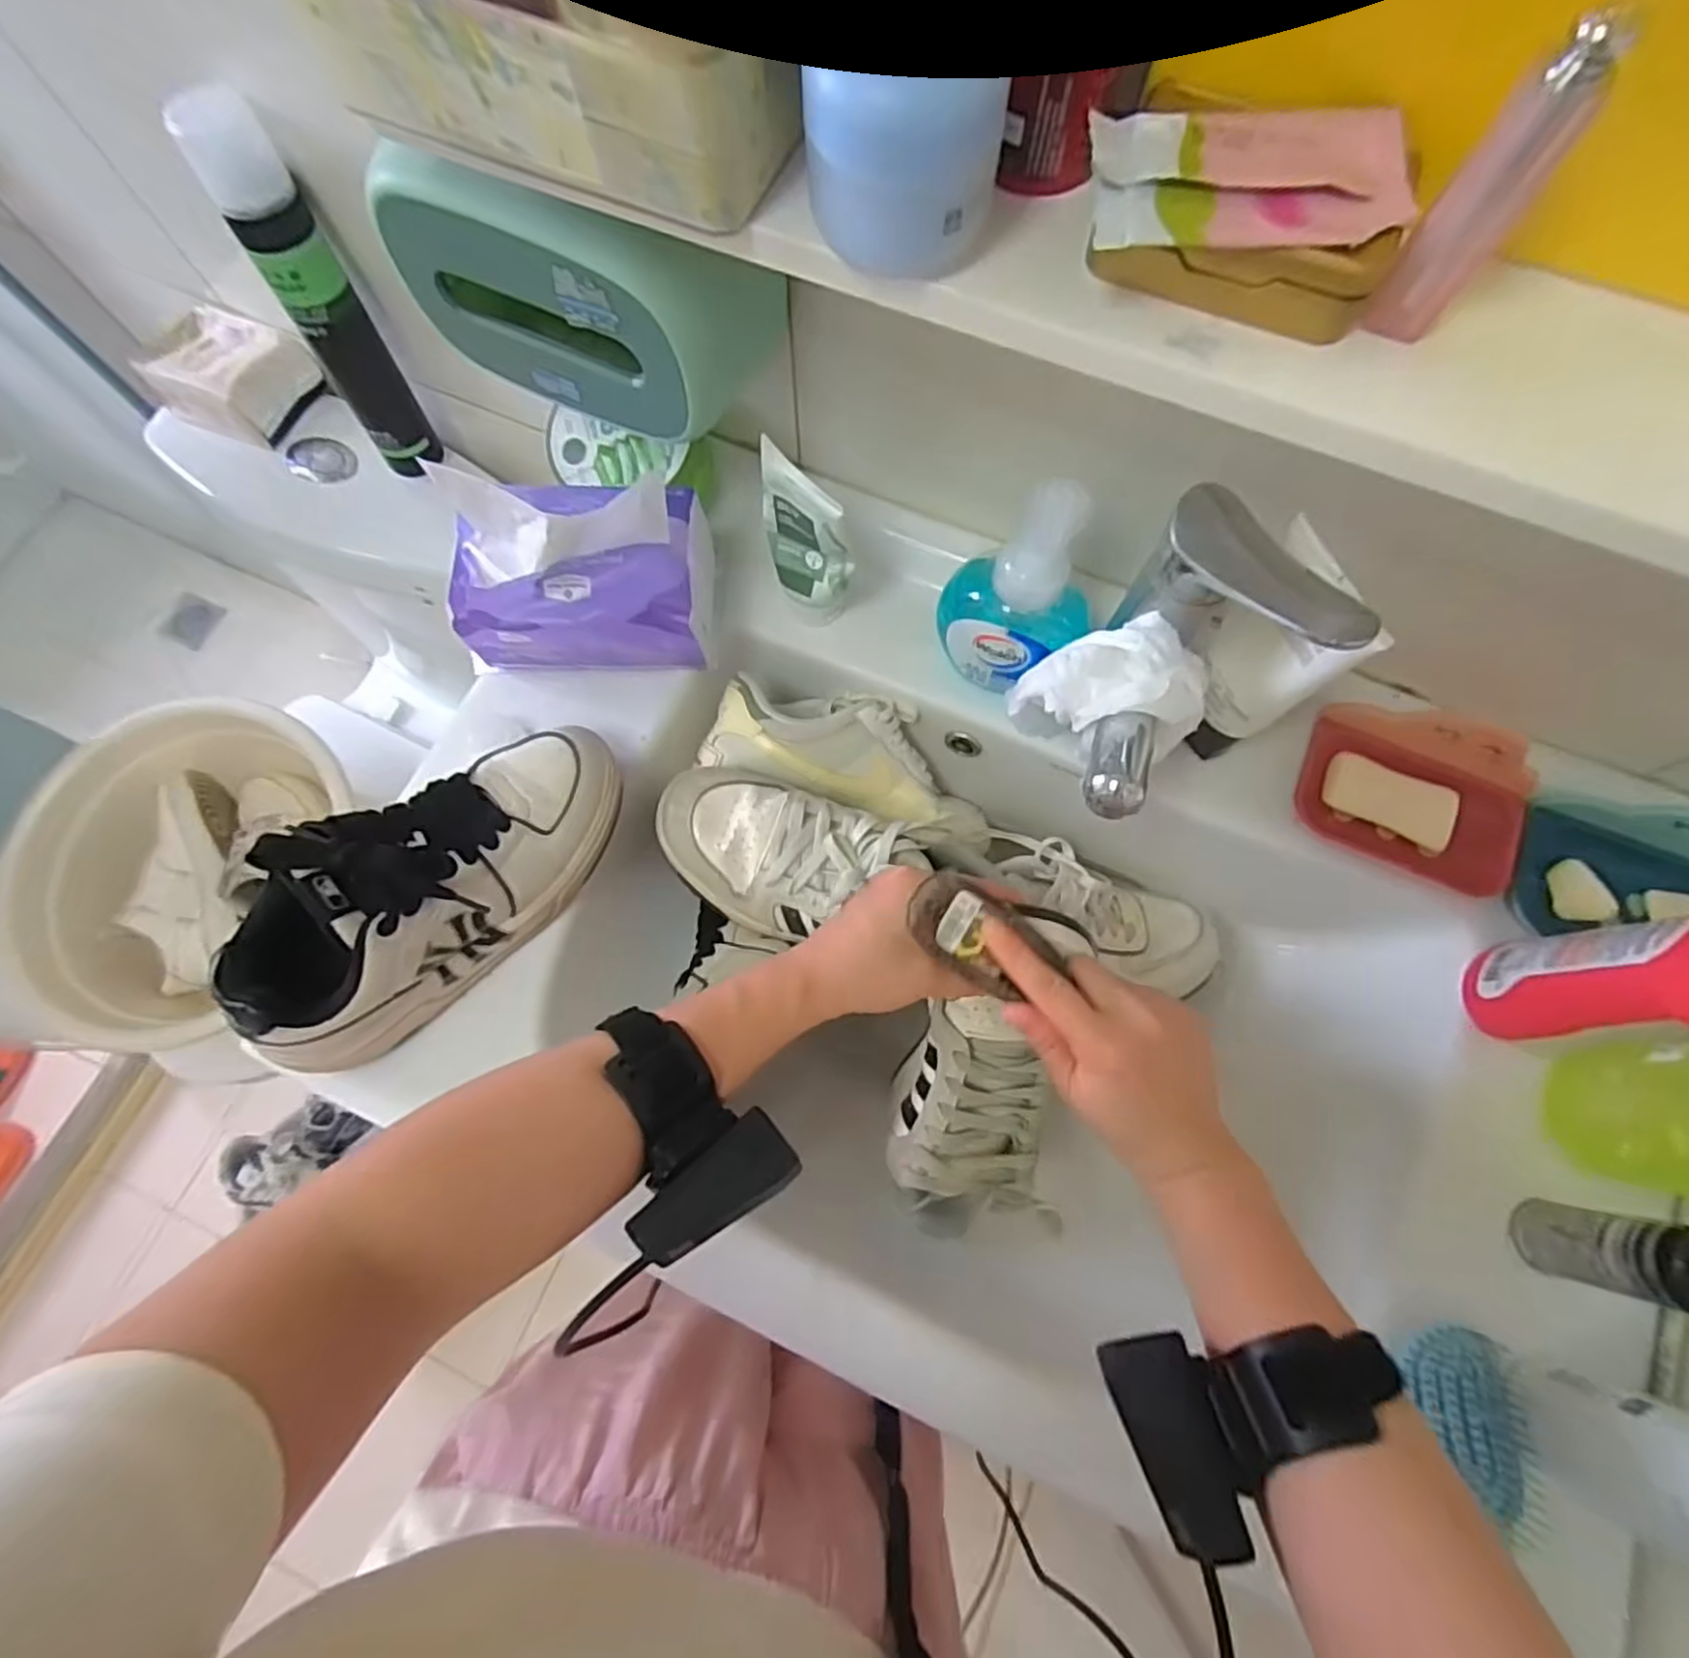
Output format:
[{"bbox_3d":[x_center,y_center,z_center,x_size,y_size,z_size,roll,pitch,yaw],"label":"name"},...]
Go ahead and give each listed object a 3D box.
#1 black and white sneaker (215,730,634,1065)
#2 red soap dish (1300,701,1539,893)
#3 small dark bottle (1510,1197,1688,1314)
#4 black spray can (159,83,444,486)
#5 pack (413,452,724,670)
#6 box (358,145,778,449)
[{"bbox_3d":[-0.230,0.024,0.419,0.224,0.102,0.083,-40,77,-12],"label":"black and white sneaker"},{"bbox_3d":[0.356,-0.021,0.463,0.129,0.056,0.080,23,74,7],"label":"red soap dish"},{"bbox_3d":[0.391,0.208,0.364,0.039,0.113,0.036,7,73,2],"label":"small dark bottle"},{"bbox_3d":[-0.386,-0.386,0.567,0.044,0.249,0.048,-7,73,-2],"label":"black spray can"},{"bbox_3d":[-0.165,-0.166,0.473,0.145,0.130,0.094,1,73,0],"label":"pack"},{"bbox_3d":[-0.130,-0.289,0.388,0.172,0.108,0.082,22,74,7],"label":"box"}]

